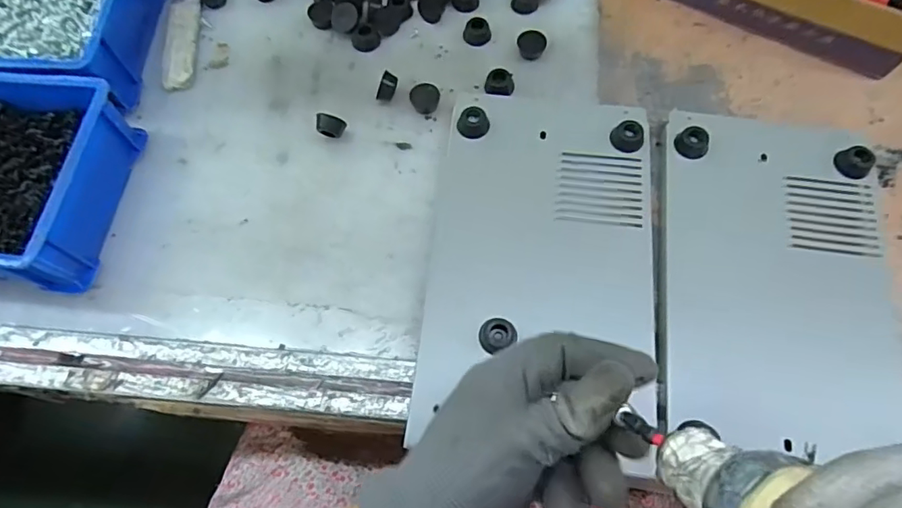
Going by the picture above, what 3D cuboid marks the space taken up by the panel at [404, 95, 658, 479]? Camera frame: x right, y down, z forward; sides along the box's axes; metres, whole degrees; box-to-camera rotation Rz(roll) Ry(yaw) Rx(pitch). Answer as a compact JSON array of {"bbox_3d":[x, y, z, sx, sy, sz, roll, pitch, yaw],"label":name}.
[{"bbox_3d":[0.065,-0.003,0.378,0.155,0.020,0.263,7,70,5],"label":"panel"}]

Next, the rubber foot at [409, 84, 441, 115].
[{"bbox_3d":[-0.021,-0.128,0.442,0.024,0.015,0.019,-9,69,-1],"label":"rubber foot"}]

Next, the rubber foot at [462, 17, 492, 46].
[{"bbox_3d":[0.023,-0.195,0.469,0.021,0.012,0.021,-1,69,2],"label":"rubber foot"}]

